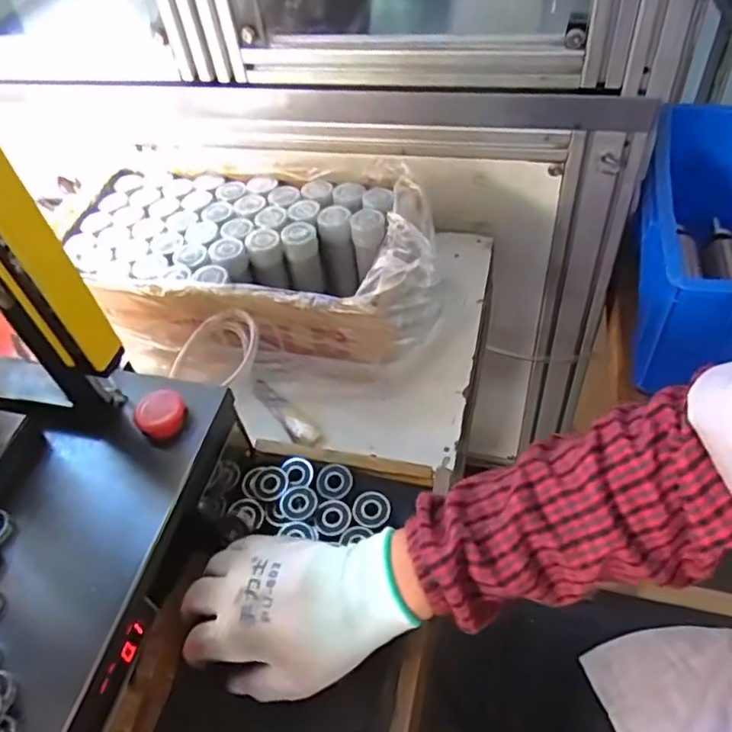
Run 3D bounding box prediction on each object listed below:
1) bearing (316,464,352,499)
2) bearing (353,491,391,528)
[{"bbox_3d":[-0.027,0.100,0.529,0.030,0.006,0.030,-3,50,4],"label":"bearing"},{"bbox_3d":[0.005,0.119,0.513,0.030,0.004,0.033,-3,50,4],"label":"bearing"}]

